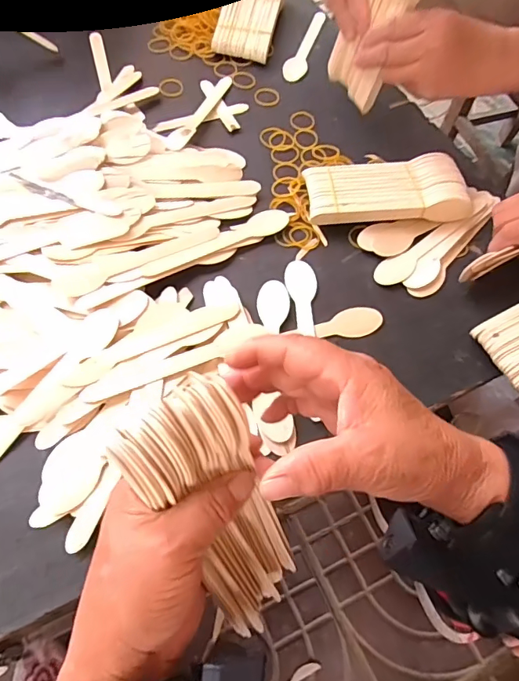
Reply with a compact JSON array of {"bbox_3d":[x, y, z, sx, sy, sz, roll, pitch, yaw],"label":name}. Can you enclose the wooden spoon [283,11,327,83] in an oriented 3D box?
[{"bbox_3d":[0.058,-0.375,0.589,0.027,0.004,0.140,16,65,7],"label":"wooden spoon"}]

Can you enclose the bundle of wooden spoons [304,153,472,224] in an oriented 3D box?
[{"bbox_3d":[0.126,-0.150,0.466,0.153,0.025,0.074,-2,64,-2],"label":"bundle of wooden spoons"}]

